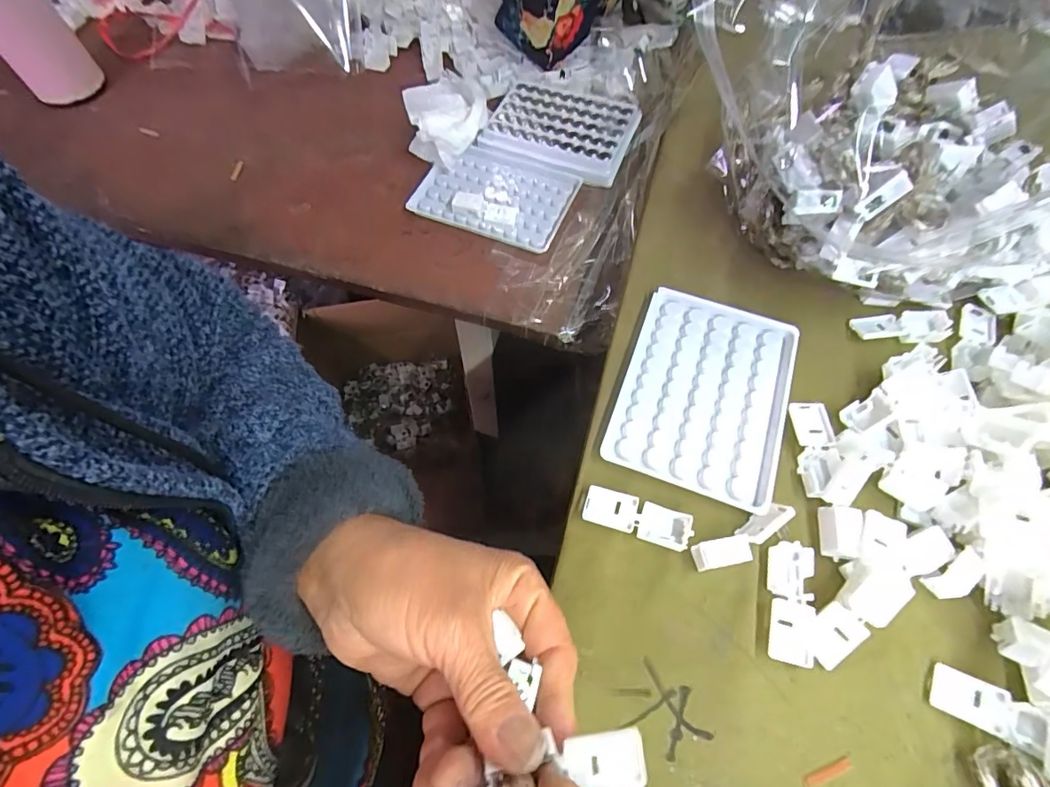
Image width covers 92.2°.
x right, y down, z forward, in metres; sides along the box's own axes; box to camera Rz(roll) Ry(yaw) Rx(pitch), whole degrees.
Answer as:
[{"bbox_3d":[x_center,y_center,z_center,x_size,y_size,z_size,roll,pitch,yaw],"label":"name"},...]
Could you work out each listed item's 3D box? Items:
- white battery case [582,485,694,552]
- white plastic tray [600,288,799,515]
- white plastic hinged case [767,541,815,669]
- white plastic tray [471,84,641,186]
[{"bbox_3d":[0.059,0.065,0.268,0.055,0.006,0.019,17,65,9],"label":"white battery case"},{"bbox_3d":[0.108,-0.003,0.302,0.093,0.008,0.128,19,65,10],"label":"white plastic tray"},{"bbox_3d":[0.131,0.103,0.250,0.020,0.013,0.055,11,64,6],"label":"white plastic hinged case"},{"bbox_3d":[0.032,-0.238,0.456,0.123,0.028,0.091,22,65,11],"label":"white plastic tray"}]

